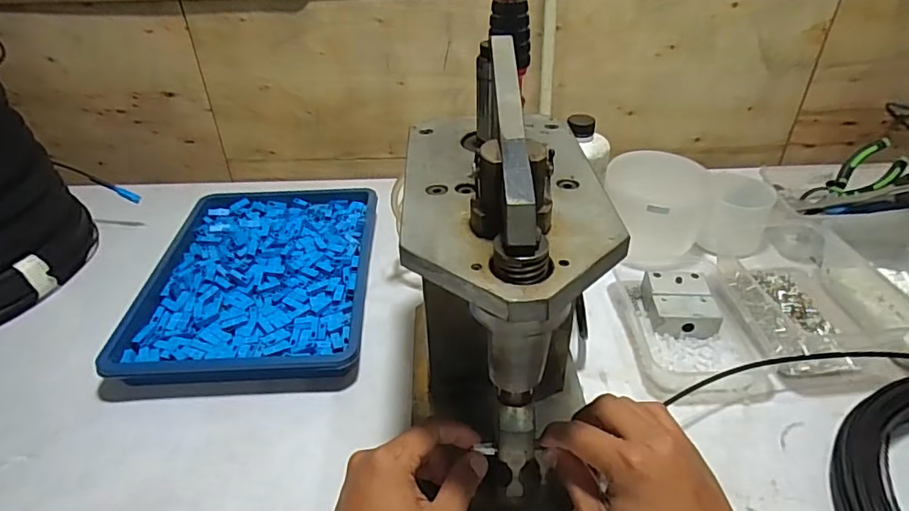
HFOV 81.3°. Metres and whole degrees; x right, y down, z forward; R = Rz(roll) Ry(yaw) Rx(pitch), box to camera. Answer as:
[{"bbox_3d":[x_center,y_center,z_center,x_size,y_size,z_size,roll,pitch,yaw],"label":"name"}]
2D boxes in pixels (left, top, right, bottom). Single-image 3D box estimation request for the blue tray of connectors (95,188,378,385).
[{"bbox_3d":[-0.217,0.014,0.624,0.233,0.044,0.319,-3,36,-2],"label":"blue tray of connectors"}]

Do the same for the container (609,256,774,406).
[{"bbox_3d":[0.238,0.064,0.550,0.121,0.038,0.189,-1,36,0],"label":"container"}]

